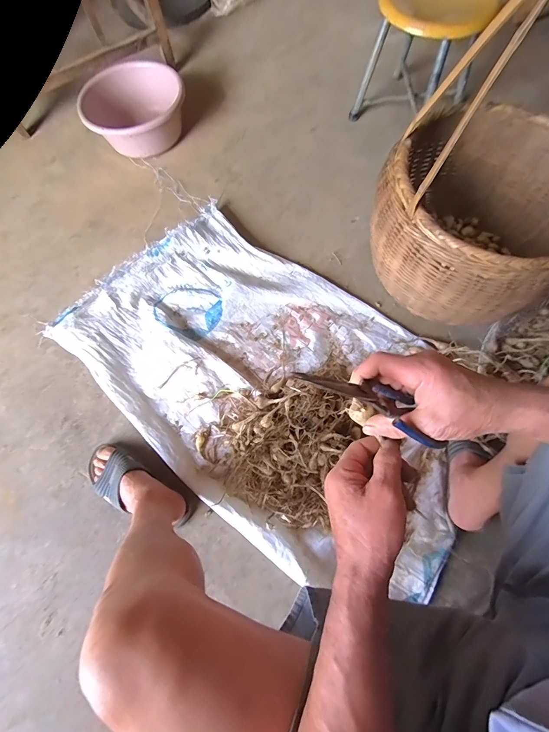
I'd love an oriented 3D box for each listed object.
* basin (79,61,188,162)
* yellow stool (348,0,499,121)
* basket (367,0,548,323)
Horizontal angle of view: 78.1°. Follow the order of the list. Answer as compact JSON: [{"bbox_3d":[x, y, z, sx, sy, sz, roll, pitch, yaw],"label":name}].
[{"bbox_3d":[-0.430,-0.798,1.057,0.301,0.139,0.301,-1,69,2],"label":"basin"},{"bbox_3d":[0.408,-0.857,0.938,0.258,0.305,0.260,35,75,16],"label":"yellow stool"},{"bbox_3d":[0.392,-0.340,0.557,0.365,0.549,0.391,-2,69,4],"label":"basket"}]

